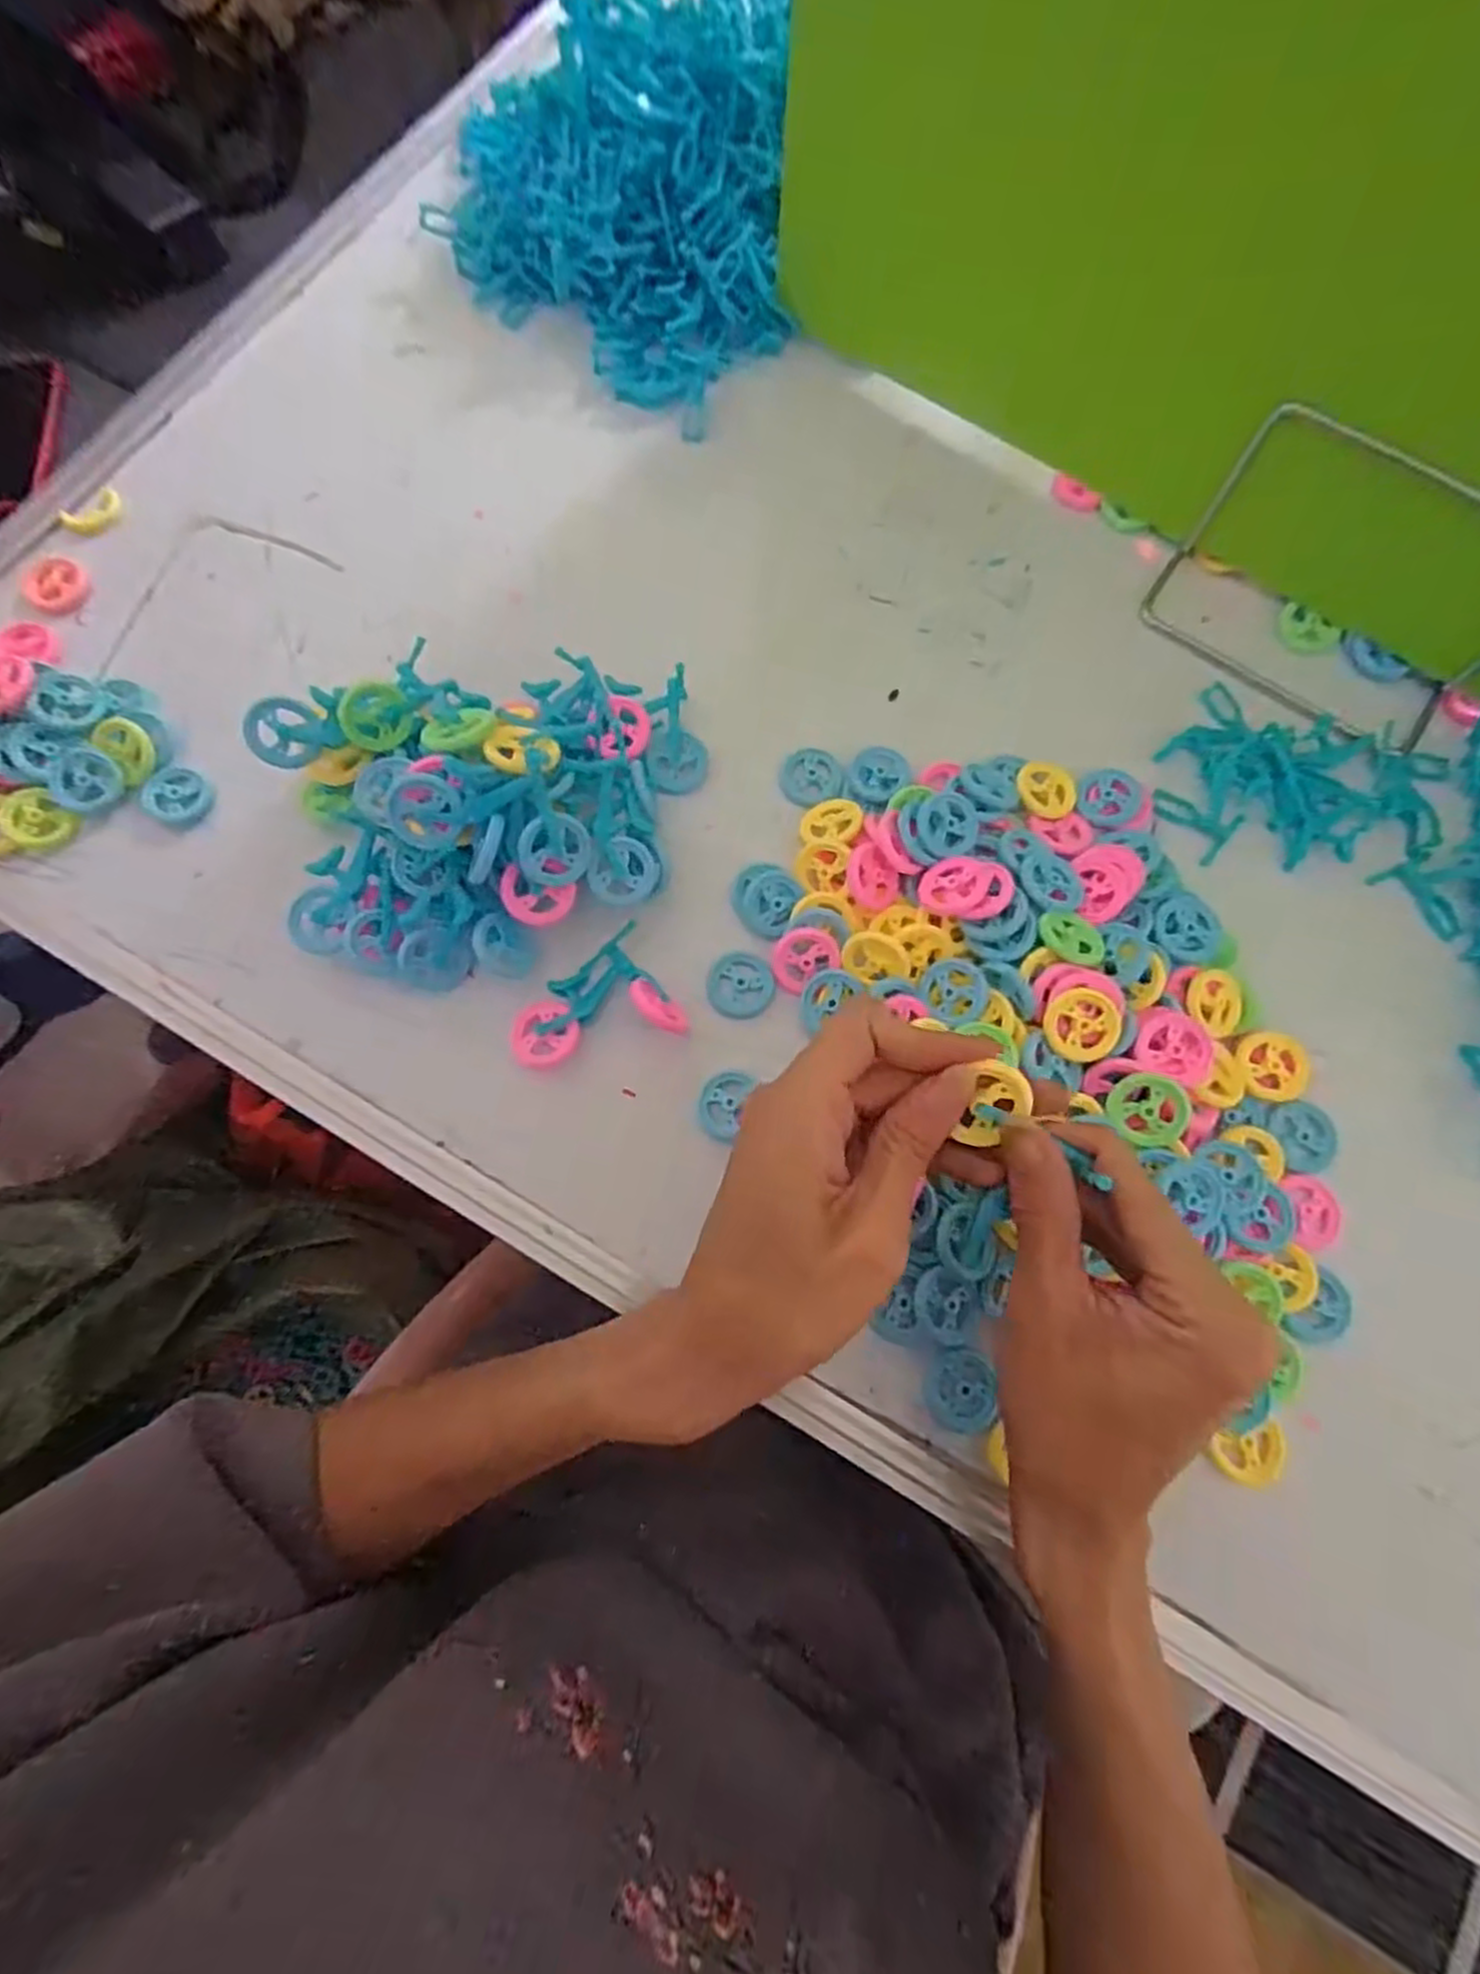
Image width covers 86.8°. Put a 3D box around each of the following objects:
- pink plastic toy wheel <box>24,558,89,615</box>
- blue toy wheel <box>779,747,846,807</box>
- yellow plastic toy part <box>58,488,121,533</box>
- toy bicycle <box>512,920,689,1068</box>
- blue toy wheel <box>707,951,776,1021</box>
[{"bbox_3d":[-0.343,-0.201,0.393,0.028,0.004,0.030,20,69,-10],"label":"pink plastic toy wheel"},{"bbox_3d":[0.034,-0.101,0.377,0.028,0.005,0.029,0,75,-1],"label":"blue toy wheel"},{"bbox_3d":[-0.335,-0.246,0.405,0.021,0.004,0.032,41,78,9],"label":"yellow plastic toy part"},{"bbox_3d":[-0.065,0.009,0.335,0.069,0.023,0.051,-27,77,-8],"label":"toy bicycle"},{"bbox_3d":[0.000,-0.001,0.349,0.029,0.004,0.030,0,75,-1],"label":"blue toy wheel"}]

